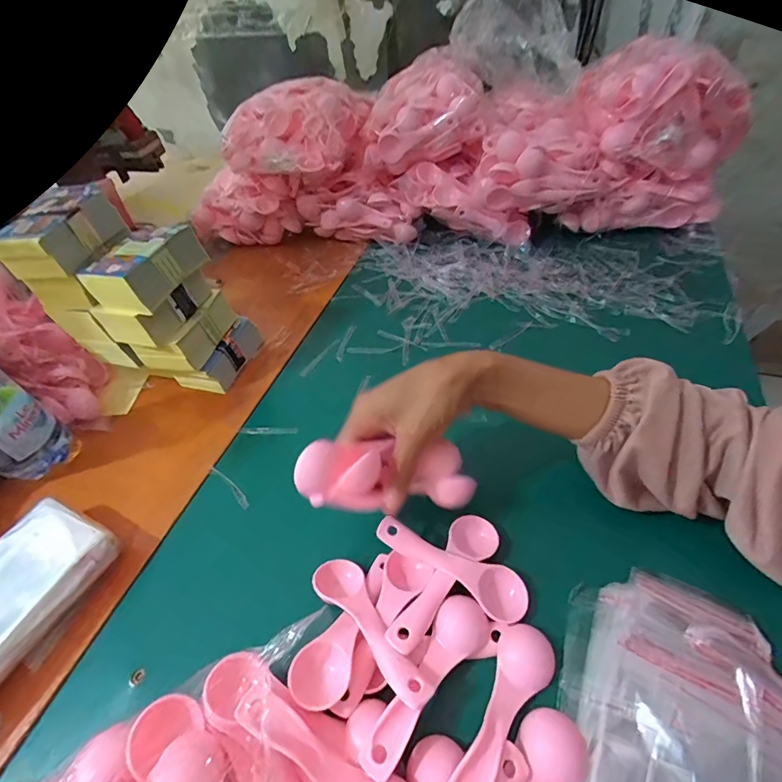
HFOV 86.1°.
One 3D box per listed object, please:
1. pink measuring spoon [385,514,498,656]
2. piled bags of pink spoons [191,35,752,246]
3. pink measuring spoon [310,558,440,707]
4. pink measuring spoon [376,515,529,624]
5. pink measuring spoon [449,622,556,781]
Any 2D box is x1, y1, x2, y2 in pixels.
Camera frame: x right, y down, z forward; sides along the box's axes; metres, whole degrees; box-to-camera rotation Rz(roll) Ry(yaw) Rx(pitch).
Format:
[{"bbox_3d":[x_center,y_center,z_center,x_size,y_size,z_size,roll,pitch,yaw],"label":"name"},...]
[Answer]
[{"bbox_3d":[0.041,0.134,0.296,0.034,0.019,0.109,24,55,25],"label":"pink measuring spoon"},{"bbox_3d":[0.068,-0.347,0.621,0.692,0.193,0.260,9,50,14],"label":"piled bags of pink spoons"},{"bbox_3d":[-0.015,0.155,0.280,0.031,0.025,0.112,-33,53,-22],"label":"pink measuring spoon"},{"bbox_3d":[0.043,0.123,0.300,0.110,0.024,0.033,21,54,23],"label":"pink measuring spoon"},{"bbox_3d":[0.062,0.187,0.245,0.033,0.015,0.110,31,58,29],"label":"pink measuring spoon"}]

